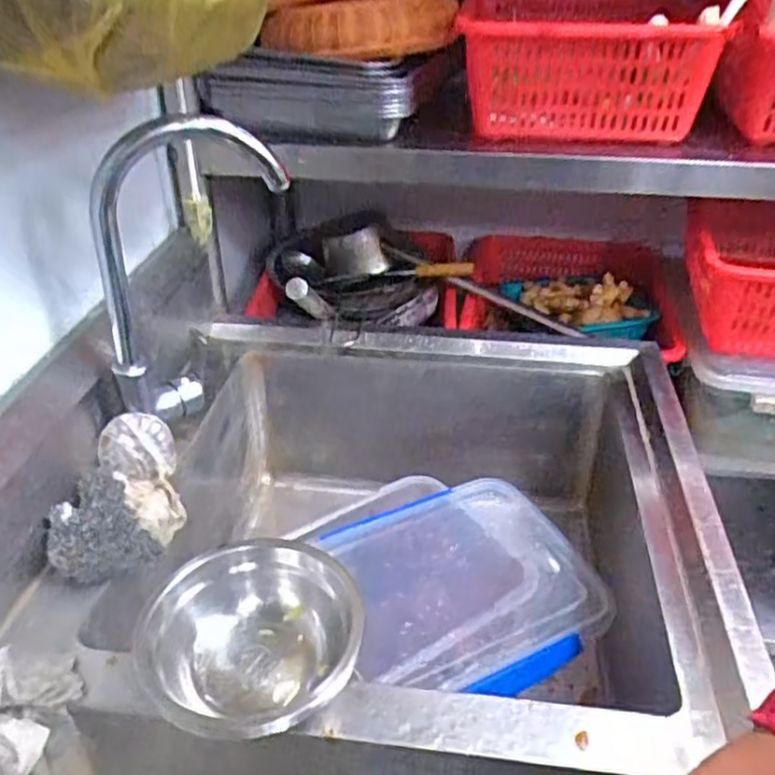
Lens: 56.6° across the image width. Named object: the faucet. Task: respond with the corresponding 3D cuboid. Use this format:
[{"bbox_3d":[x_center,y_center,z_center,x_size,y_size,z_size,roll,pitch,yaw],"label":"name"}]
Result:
[{"bbox_3d":[-0.197,-0.112,0.742,0.197,0.312,0.051,-7,34,-11],"label":"faucet"}]

